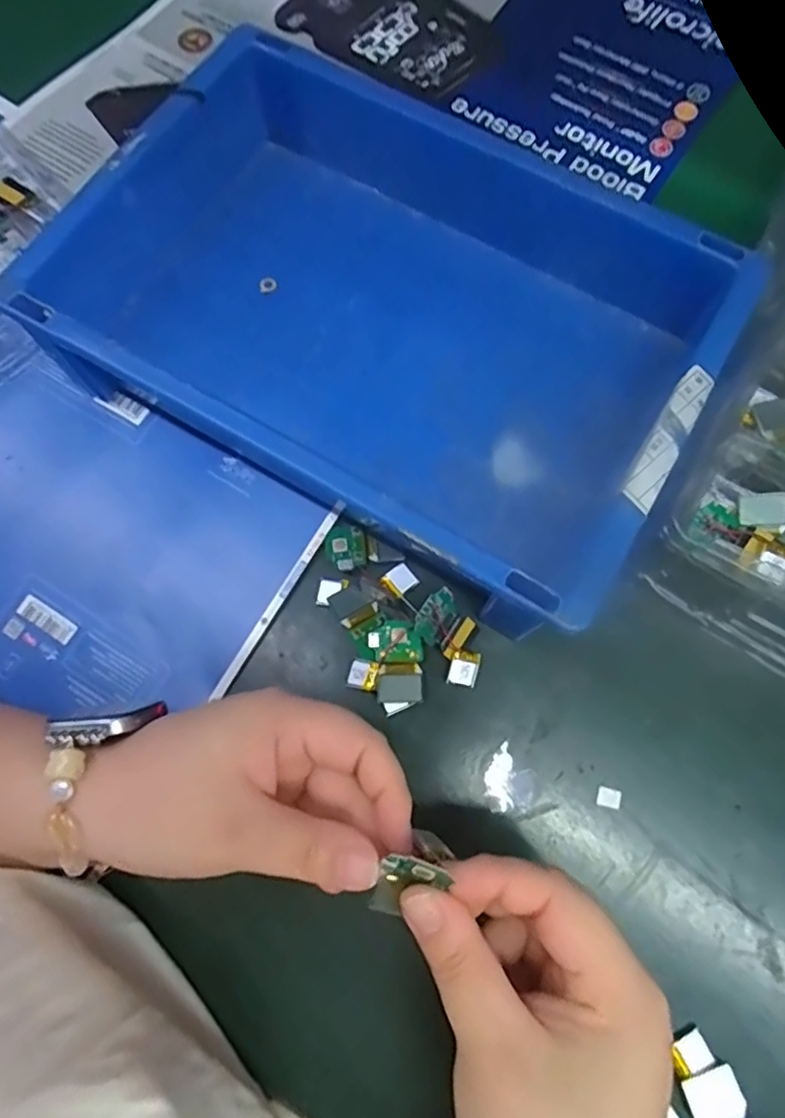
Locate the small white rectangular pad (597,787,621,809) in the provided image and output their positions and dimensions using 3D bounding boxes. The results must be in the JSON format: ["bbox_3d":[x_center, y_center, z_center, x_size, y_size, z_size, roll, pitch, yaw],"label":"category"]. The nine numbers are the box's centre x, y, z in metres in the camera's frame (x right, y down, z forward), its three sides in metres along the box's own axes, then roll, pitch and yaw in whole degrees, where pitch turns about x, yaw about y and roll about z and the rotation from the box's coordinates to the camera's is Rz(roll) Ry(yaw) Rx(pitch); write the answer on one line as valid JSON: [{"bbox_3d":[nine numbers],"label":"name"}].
[{"bbox_3d":[0.101,0.111,0.282,0.011,0.004,0.009,12,75,4],"label":"small white rectangular pad"}]

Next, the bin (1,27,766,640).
[{"bbox_3d":[0.003,-0.122,0.312,0.306,0.073,0.214,30,77,9],"label":"bin"}]

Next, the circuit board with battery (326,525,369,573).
[{"bbox_3d":[-0.024,-0.006,0.308,0.019,0.006,0.025,-11,75,-2],"label":"circuit board with battery"}]

